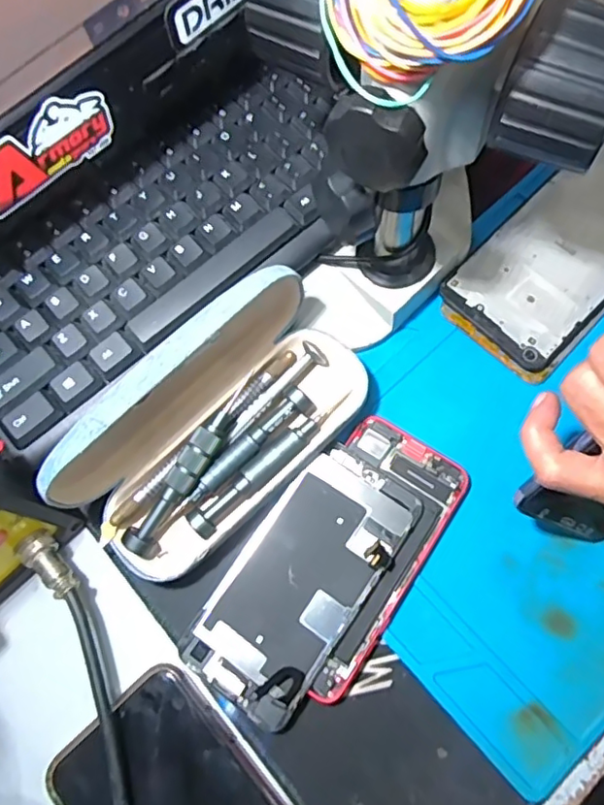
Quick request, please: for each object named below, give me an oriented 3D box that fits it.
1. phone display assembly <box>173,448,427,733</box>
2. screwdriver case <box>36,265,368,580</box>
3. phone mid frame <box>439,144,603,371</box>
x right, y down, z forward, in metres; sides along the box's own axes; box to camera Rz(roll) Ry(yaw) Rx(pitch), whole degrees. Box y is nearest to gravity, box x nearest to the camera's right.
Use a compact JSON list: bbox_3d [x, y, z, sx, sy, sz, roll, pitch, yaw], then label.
[{"bbox_3d":[0.001,0.087,0.296,0.063,0.008,0.132,34,77,11],"label":"phone display assembly"},{"bbox_3d":[-0.043,0.011,0.286,0.162,0.063,0.082,-44,74,-10],"label":"screwdriver case"},{"bbox_3d":[0.160,-0.094,0.345,0.156,0.008,0.073,-43,74,-10],"label":"phone mid frame"}]

